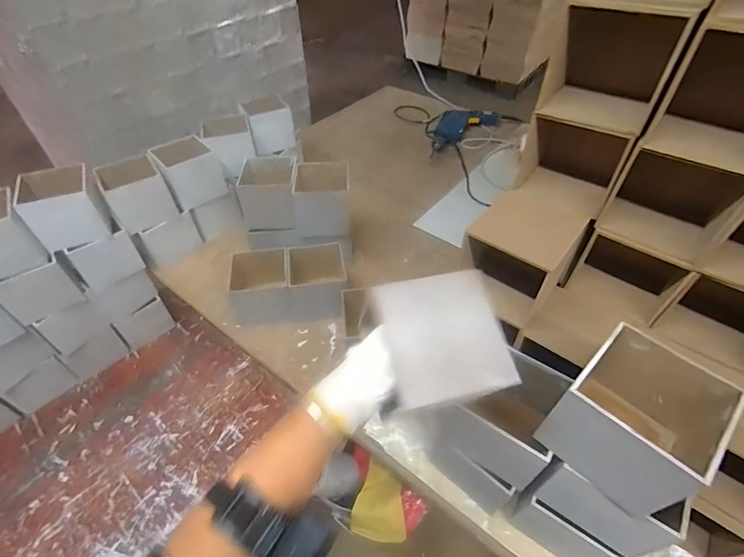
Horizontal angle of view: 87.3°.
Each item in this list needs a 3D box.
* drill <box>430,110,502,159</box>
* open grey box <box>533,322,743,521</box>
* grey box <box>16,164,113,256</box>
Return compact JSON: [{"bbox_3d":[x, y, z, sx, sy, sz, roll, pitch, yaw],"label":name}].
[{"bbox_3d":[0.293,-0.518,1.323,0.340,0.063,0.135,-31,55,-26],"label":"drill"},{"bbox_3d":[0.256,0.134,0.384,0.118,0.107,0.110,-34,57,-27],"label":"open grey box"},{"bbox_3d":[-0.599,-0.144,0.757,0.123,0.109,0.123,-30,55,-25],"label":"grey box"}]

